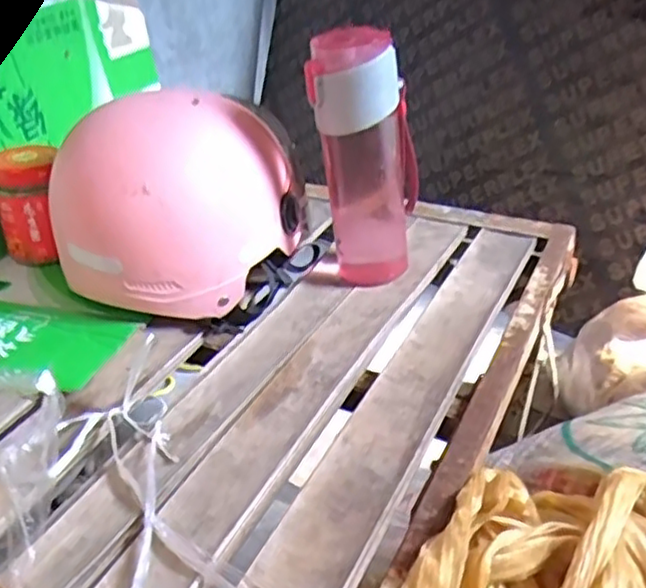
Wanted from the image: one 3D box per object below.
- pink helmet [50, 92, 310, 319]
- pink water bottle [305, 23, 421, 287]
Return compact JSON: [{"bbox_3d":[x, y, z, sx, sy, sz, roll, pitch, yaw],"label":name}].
[{"bbox_3d":[-0.122,-0.084,0.615,0.187,0.170,0.176,5,32,8],"label":"pink helmet"},{"bbox_3d":[0.037,-0.115,0.607,0.086,0.216,0.068,7,32,12],"label":"pink water bottle"}]

